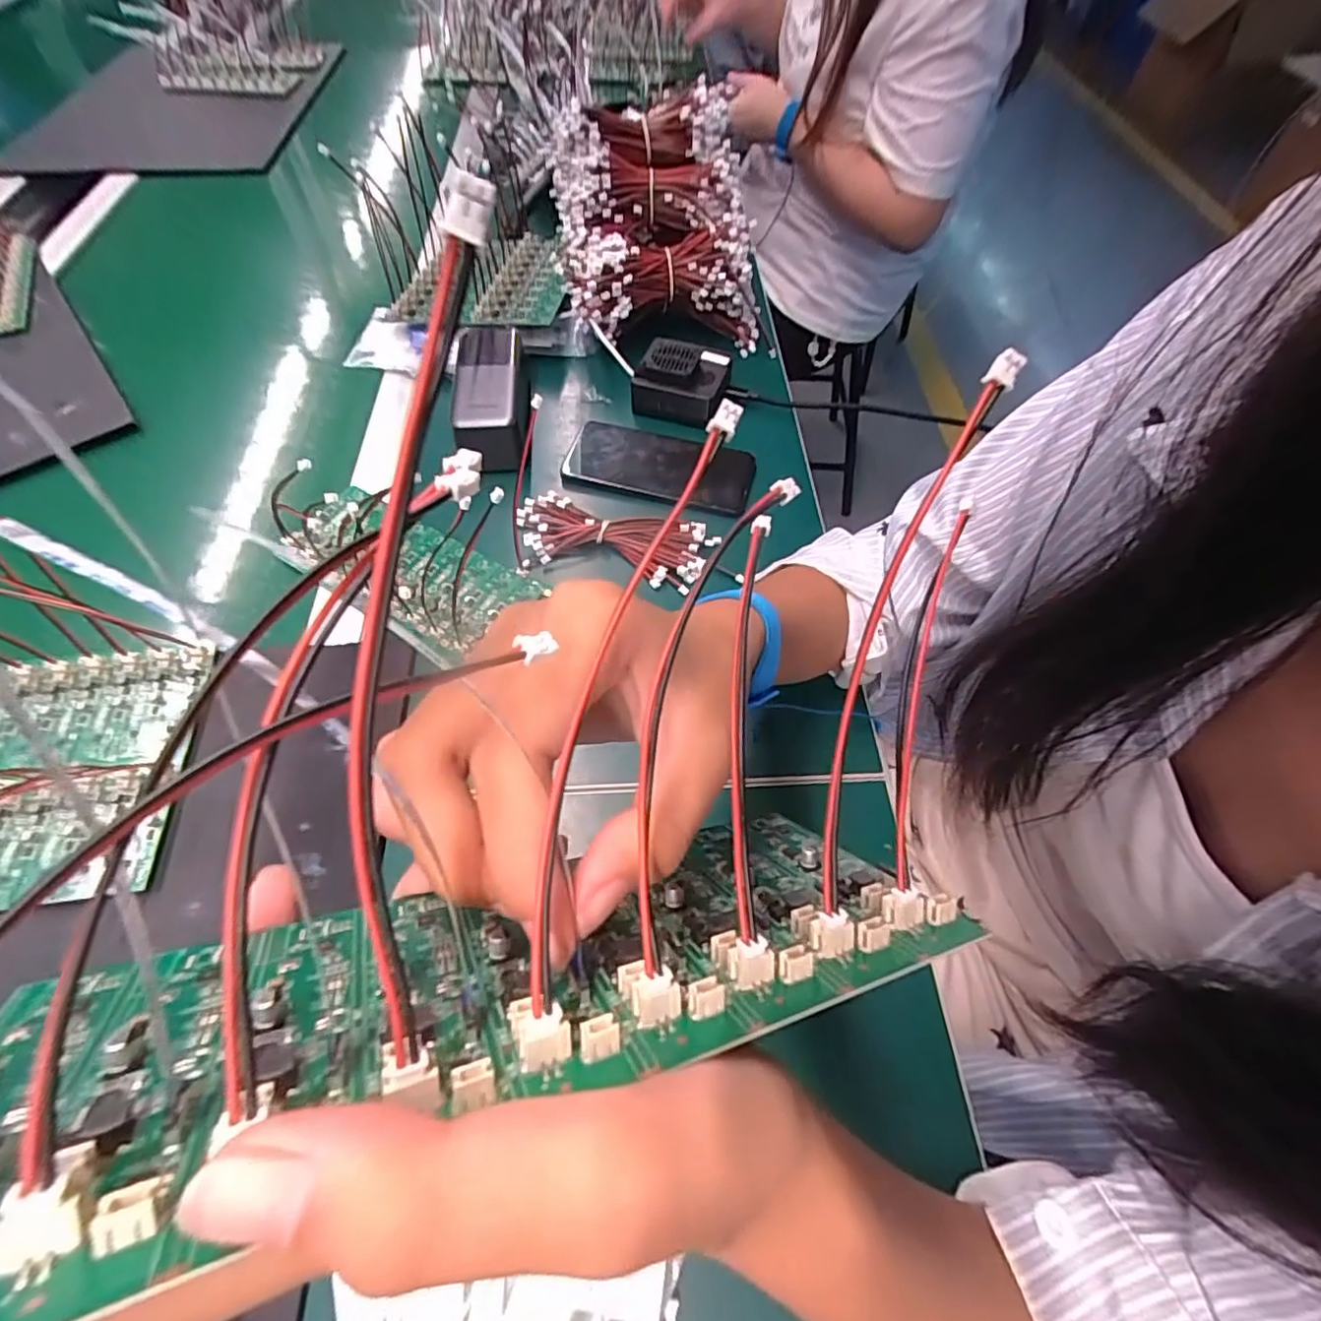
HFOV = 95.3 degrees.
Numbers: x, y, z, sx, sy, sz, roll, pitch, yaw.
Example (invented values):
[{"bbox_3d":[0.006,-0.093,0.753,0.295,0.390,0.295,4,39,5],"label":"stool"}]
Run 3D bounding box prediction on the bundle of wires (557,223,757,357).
[{"bbox_3d":[0.003,-0.361,0.586,0.190,0.080,0.079,-4,59,-2],"label":"bundle of wires"}]

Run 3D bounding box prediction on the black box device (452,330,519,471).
[{"bbox_3d":[-0.145,-0.236,0.524,0.059,0.048,0.141,-6,59,-3],"label":"black box device"}]

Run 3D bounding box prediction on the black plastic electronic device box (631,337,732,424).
[{"bbox_3d":[0.019,-0.253,0.539,0.076,0.040,0.067,13,60,8],"label":"black plastic electronic device box"}]

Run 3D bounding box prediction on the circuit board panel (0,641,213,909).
[{"bbox_3d":[-0.390,0.069,0.362,0.190,0.009,0.156,-7,60,-5],"label":"circuit board panel"}]

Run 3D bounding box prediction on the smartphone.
[{"bbox_3d":[0.000,-0.169,0.510,0.156,0.010,0.074,14,60,8],"label":"smartphone"}]

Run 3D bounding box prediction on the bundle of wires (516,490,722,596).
[{"bbox_3d":[-0.039,-0.096,0.470,0.153,0.015,0.062,14,60,8],"label":"bundle of wires"}]

